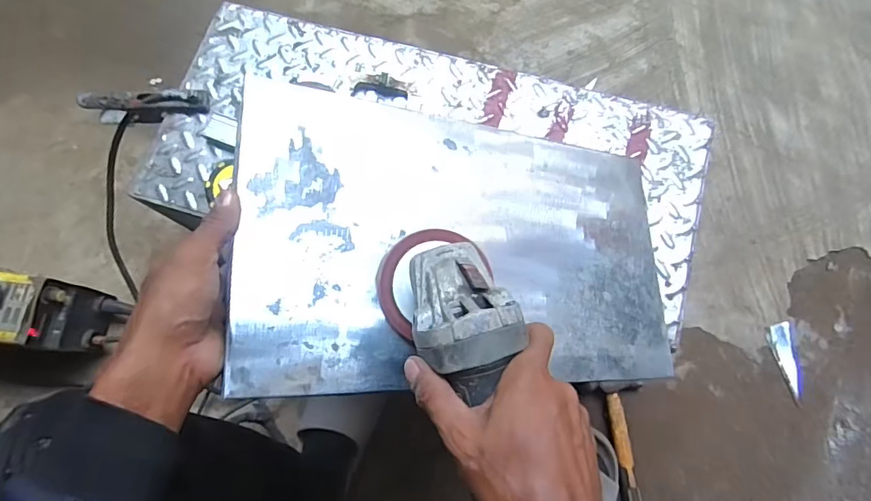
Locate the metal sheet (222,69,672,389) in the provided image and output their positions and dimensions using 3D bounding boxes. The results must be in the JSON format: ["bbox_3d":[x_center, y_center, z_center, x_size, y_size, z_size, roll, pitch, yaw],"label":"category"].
[{"bbox_3d":[0.052,-0.005,0.451,0.444,0.006,0.251,6,73,-25],"label":"metal sheet"}]

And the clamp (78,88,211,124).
[{"bbox_3d":[-0.373,-0.185,0.628,0.169,0.069,0.028,2,76,3],"label":"clamp"}]

